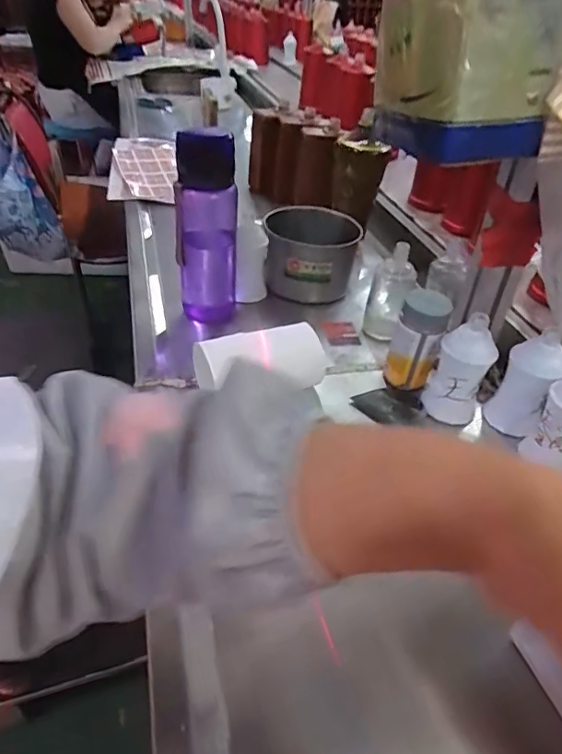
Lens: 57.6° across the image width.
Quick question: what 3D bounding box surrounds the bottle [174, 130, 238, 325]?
[{"bbox_3d":[-0.093,-0.178,0.639,0.074,0.240,0.070,-4,39,-8],"label":"bottle"}]

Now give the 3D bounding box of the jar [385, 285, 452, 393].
[{"bbox_3d":[0.151,-0.043,0.569,0.052,0.103,0.046,14,40,14],"label":"jar"}]

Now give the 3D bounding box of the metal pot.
[{"bbox_3d":[0.044,-0.171,0.739,0.132,0.100,0.128,-1,39,-5],"label":"metal pot"}]

